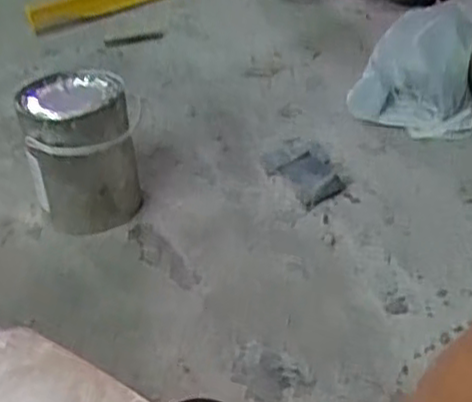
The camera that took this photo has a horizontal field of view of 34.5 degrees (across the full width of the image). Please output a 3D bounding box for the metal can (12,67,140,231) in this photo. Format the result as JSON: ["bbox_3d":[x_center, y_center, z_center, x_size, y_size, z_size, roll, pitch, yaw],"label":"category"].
[{"bbox_3d":[-0.242,-0.077,1.214,0.152,0.215,0.180,0,33,5],"label":"metal can"}]

